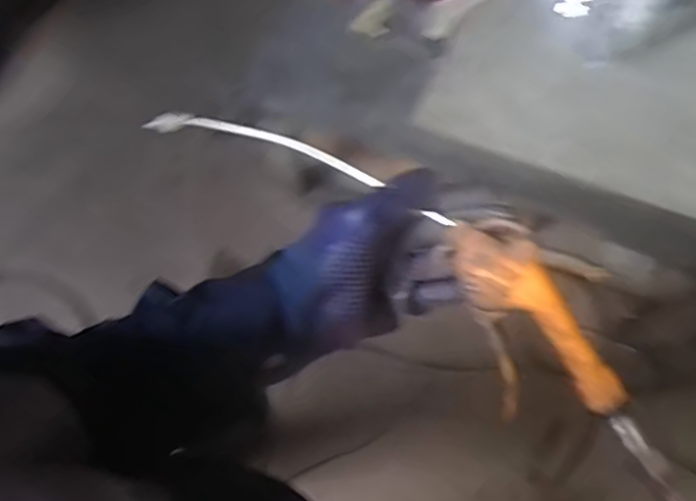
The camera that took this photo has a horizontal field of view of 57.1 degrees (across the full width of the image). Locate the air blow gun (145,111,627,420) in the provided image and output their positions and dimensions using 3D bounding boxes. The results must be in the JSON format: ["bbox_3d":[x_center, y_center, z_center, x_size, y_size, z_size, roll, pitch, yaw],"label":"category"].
[{"bbox_3d":[0.016,-0.016,0.435,0.374,0.076,0.064,35,68,22],"label":"air blow gun"}]

